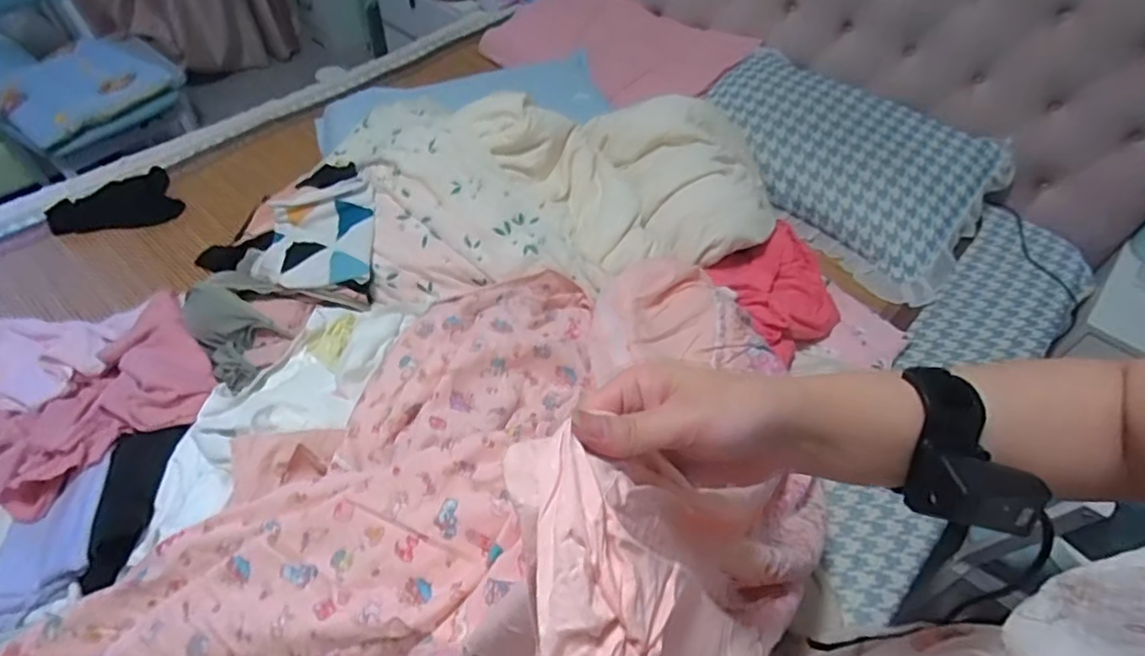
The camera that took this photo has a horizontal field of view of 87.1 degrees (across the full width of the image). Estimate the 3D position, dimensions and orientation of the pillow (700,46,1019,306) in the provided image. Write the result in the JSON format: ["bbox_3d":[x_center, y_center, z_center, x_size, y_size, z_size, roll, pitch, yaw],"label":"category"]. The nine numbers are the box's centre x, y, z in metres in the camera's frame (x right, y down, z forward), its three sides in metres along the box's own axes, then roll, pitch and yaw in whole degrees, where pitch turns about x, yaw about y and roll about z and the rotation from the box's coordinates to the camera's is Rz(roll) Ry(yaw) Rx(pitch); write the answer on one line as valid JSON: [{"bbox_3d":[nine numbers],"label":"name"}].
[{"bbox_3d":[0.608,-0.408,1.429,0.429,0.172,0.706,-36,61,-28],"label":"pillow"}]

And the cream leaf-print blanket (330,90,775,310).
[{"bbox_3d":[-0.057,-0.280,1.156,0.826,0.163,0.487,6,51,1],"label":"cream leaf-print blanket"}]

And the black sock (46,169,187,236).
[{"bbox_3d":[-1.023,-0.270,1.350,0.239,0.028,0.165,-28,58,-23],"label":"black sock"}]

